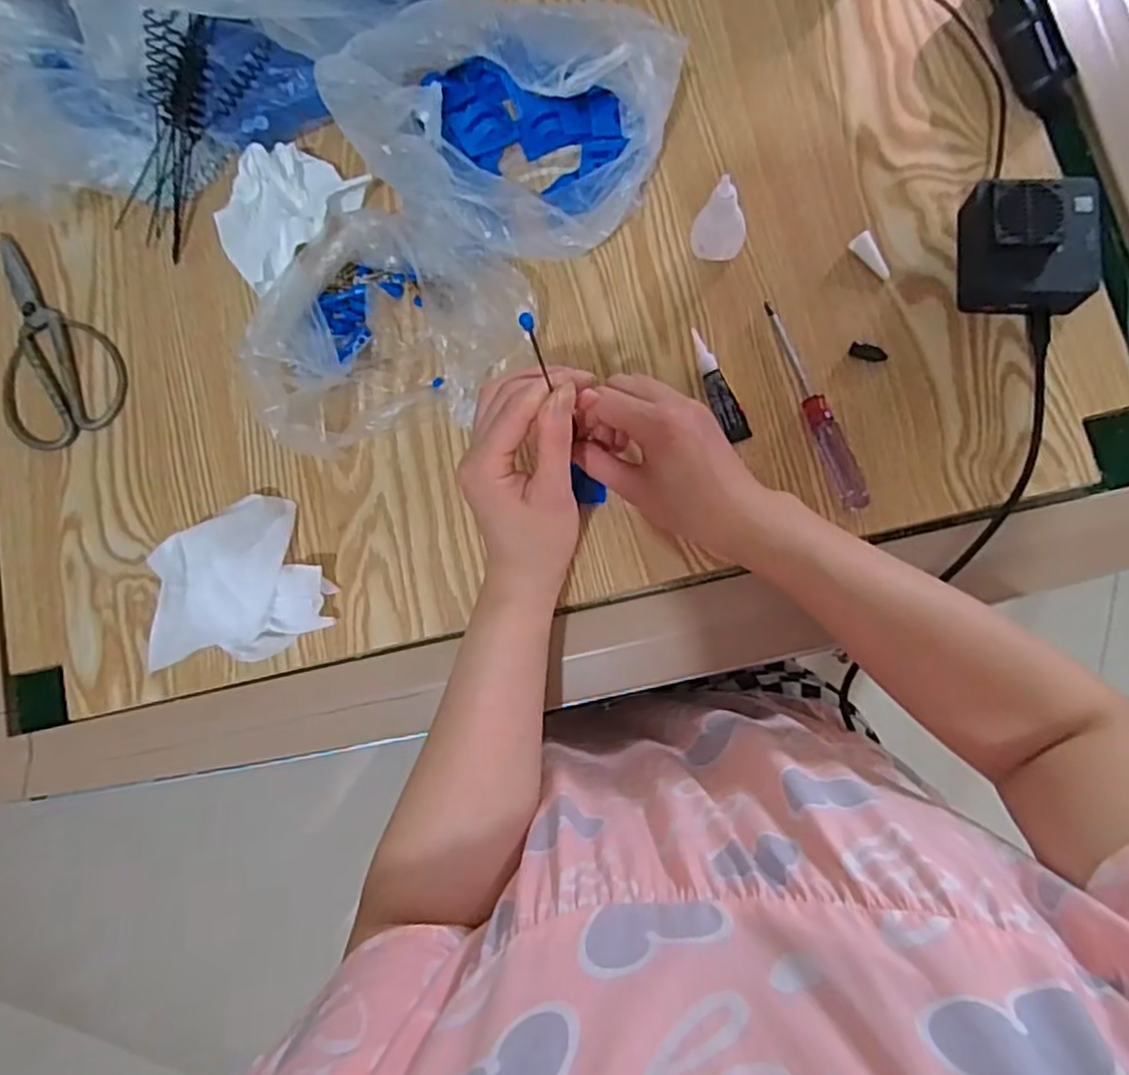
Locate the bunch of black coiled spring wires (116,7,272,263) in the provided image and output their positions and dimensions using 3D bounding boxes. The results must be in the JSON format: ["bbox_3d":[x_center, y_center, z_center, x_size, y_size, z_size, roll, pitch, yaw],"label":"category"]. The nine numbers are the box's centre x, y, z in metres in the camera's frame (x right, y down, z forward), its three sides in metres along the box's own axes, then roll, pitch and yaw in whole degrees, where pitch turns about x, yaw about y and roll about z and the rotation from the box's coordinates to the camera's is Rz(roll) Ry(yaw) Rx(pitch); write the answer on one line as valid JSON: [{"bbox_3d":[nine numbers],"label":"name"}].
[{"bbox_3d":[-0.282,-0.296,0.531,0.073,0.032,0.160,29,108,9],"label":"bunch of black coiled spring wires"}]

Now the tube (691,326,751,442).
[{"bbox_3d":[0.102,-0.103,0.488,0.017,0.011,0.082,-25,81,2],"label":"tube"}]

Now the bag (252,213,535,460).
[{"bbox_3d":[-0.120,-0.148,0.485,0.183,0.074,0.135,-20,81,3],"label":"bag"}]

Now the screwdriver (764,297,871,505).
[{"bbox_3d":[0.164,-0.089,0.472,0.018,0.018,0.151,-22,81,2],"label":"screwdriver"}]

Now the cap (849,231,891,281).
[{"bbox_3d":[0.208,-0.190,0.487,0.012,0.009,0.035,-39,94,0],"label":"cap"}]

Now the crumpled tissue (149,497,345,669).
[{"bbox_3d":[-0.223,0.031,0.485,0.109,0.053,0.104,-28,81,1],"label":"crumpled tissue"}]

